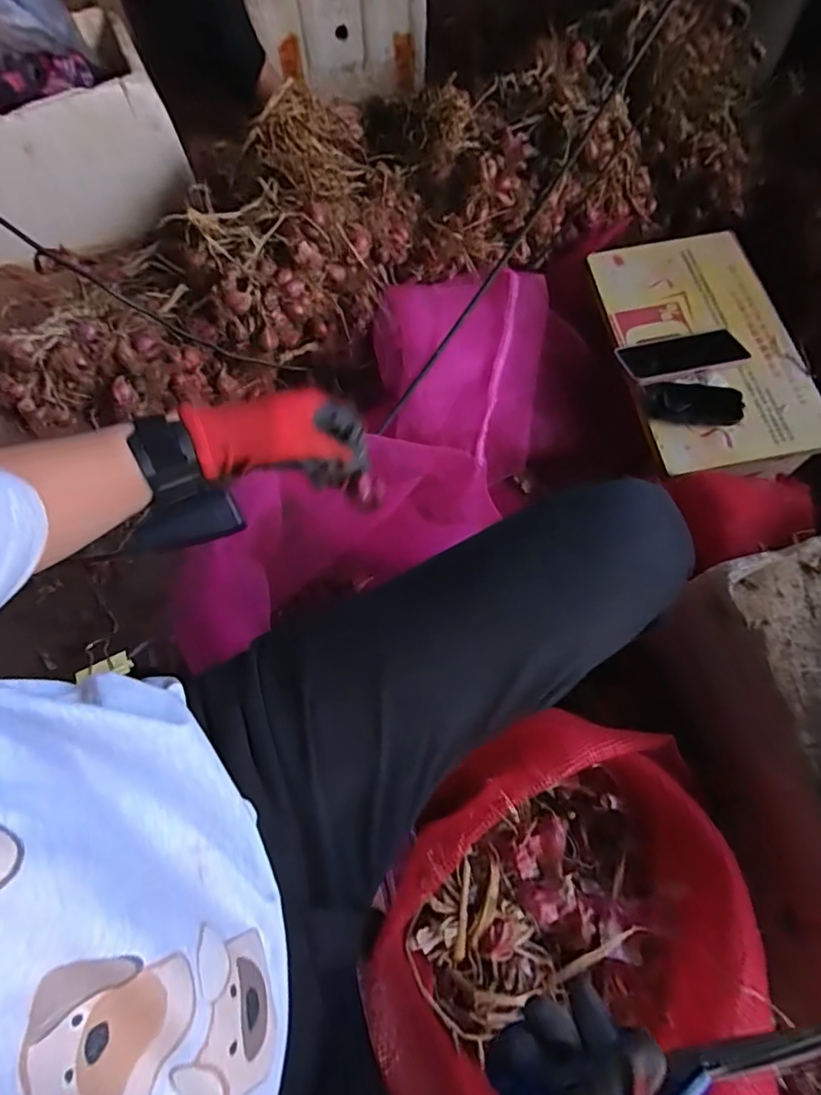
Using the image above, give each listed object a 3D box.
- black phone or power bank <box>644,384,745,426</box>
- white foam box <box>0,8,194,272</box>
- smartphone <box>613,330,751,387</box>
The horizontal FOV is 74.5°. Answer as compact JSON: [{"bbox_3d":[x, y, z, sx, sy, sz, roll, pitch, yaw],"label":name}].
[{"bbox_3d":[0.371,-0.189,0.707,0.115,0.016,0.054,8,84,15],"label":"black phone or power bank"},{"bbox_3d":[-0.715,-0.785,1.055,0.475,0.227,0.336,-26,70,-7],"label":"white foam box"},{"bbox_3d":[0.378,-0.268,0.753,0.160,0.010,0.087,-12,53,1],"label":"smartphone"}]

